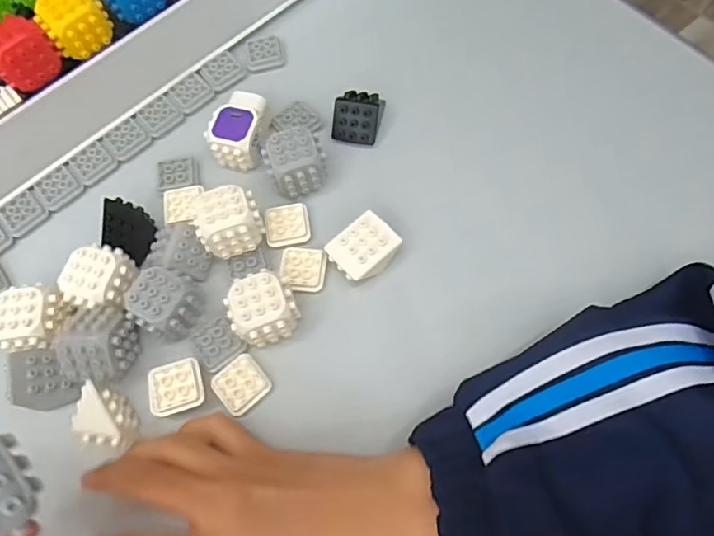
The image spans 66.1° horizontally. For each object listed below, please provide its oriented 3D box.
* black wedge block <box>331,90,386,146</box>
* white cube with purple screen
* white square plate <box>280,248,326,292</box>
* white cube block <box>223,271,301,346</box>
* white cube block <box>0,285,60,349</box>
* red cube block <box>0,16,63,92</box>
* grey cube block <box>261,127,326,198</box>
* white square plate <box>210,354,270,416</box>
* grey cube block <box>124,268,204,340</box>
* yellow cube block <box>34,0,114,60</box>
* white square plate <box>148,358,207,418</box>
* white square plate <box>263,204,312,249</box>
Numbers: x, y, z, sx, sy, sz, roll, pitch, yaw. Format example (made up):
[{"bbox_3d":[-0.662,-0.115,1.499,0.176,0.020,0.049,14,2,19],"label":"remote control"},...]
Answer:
[{"bbox_3d":[0.001,-0.102,0.368,0.033,0.021,0.034,8,68,8],"label":"black wedge block"},{"bbox_3d":[-0.078,-0.092,0.364,0.035,0.026,0.044,4,67,6],"label":"white cube with purple screen"},{"bbox_3d":[-0.033,0.002,0.336,0.027,0.007,0.027,3,67,6],"label":"white square plate"},{"bbox_3d":[-0.053,0.023,0.312,0.036,0.029,0.034,-21,67,-4],"label":"white cube block"},{"bbox_3d":[-0.187,0.031,0.319,0.030,0.033,0.034,-4,67,3],"label":"white cube block"},{"bbox_3d":[-0.204,-0.131,0.333,0.036,0.029,0.031,-43,70,-13],"label":"red cube block"},{"bbox_3d":[-0.038,-0.065,0.349,0.035,0.034,0.031,-13,67,-1],"label":"grey cube block"},{"bbox_3d":[-0.066,0.066,0.310,0.028,0.004,0.028,-41,70,-12],"label":"white square plate"},{"bbox_3d":[-0.109,0.021,0.318,0.034,0.031,0.036,24,71,14],"label":"grey cube block"},{"bbox_3d":[-0.177,-0.155,0.342,0.036,0.031,0.029,-40,70,-12],"label":"yellow cube block"},{"bbox_3d":[-0.100,0.066,0.304,0.029,0.005,0.028,-16,64,0],"label":"white square plate"},{"bbox_3d":[-0.044,-0.027,0.348,0.028,0.008,0.028,-9,67,1],"label":"white square plate"}]

